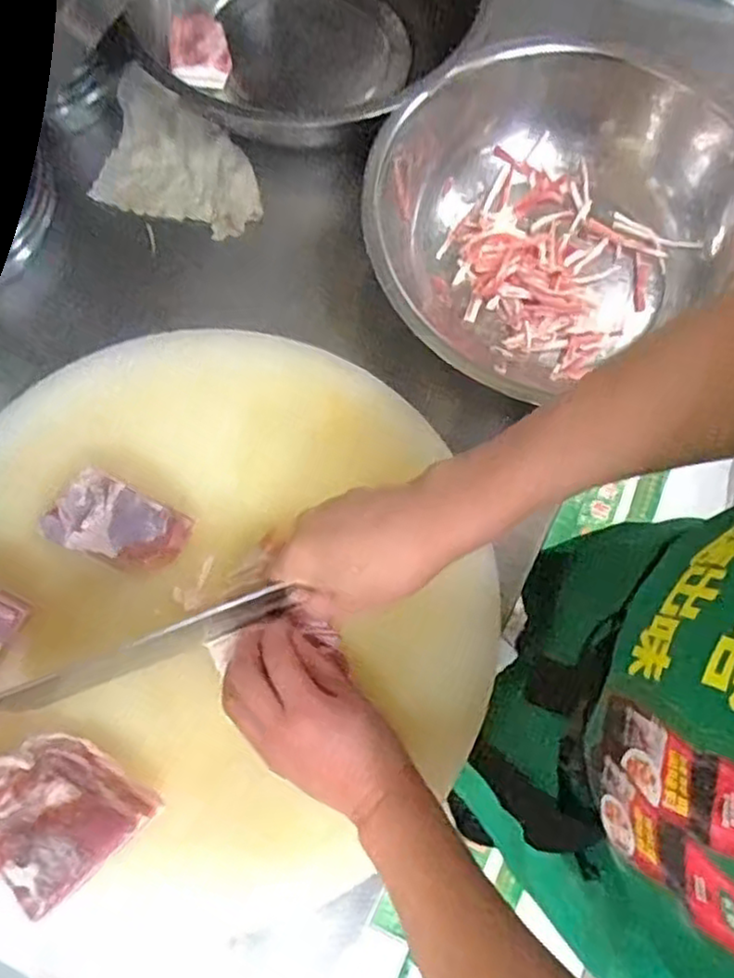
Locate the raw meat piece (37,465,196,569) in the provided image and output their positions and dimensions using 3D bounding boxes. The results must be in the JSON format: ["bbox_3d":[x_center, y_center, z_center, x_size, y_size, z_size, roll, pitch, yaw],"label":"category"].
[{"bbox_3d":[-0.192,0.026,0.537,0.103,0.048,0.065,24,75,5],"label":"raw meat piece"}]

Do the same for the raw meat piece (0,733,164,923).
[{"bbox_3d":[-0.222,0.216,0.467,0.120,0.046,0.110,-40,79,-11],"label":"raw meat piece"}]

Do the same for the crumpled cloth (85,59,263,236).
[{"bbox_3d":[-0.182,-0.333,0.710,0.167,0.020,0.128,18,94,4],"label":"crumpled cloth"}]

